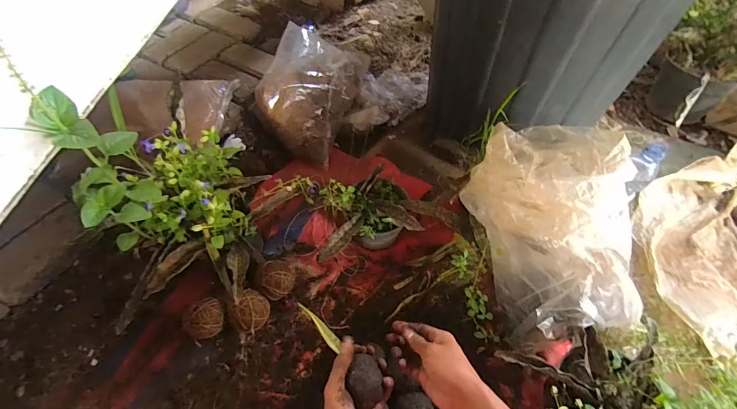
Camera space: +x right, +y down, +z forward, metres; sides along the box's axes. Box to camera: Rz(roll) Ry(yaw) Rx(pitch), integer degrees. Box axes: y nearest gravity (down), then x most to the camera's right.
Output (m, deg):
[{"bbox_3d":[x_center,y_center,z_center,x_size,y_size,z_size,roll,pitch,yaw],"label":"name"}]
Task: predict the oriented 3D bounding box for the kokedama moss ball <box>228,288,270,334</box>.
[{"bbox_3d":[-0.211,0.191,0.654,0.061,0.073,0.066,0,55,1],"label":"kokedama moss ball"}]

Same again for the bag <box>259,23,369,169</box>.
[{"bbox_3d":[-0.135,-0.294,0.876,0.174,0.205,0.281,15,56,12],"label":"bag"}]

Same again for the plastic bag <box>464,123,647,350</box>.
[{"bbox_3d":[0.288,0.023,0.601,0.215,0.220,0.322,-10,55,-6],"label":"plastic bag"}]

